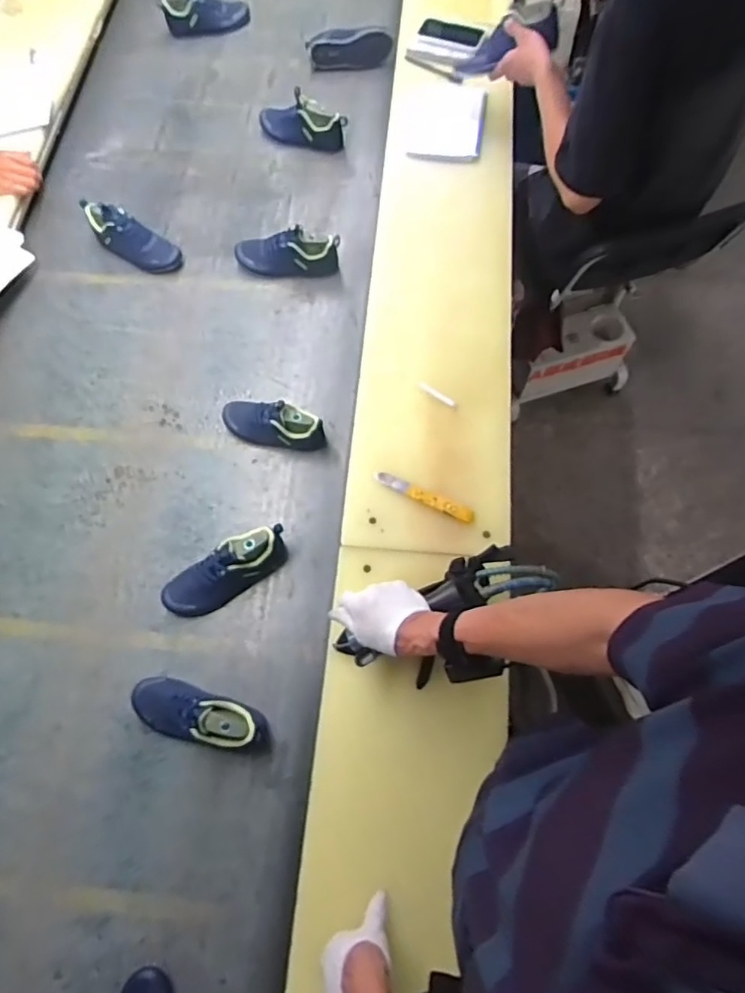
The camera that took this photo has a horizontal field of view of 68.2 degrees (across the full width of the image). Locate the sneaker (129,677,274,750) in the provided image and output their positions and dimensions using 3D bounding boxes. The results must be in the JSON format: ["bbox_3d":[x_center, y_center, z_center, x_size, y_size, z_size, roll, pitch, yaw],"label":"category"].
[{"bbox_3d":[-0.261,0.321,0.804,0.214,0.076,0.077,14,71,8],"label":"sneaker"}]

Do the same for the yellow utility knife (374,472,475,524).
[{"bbox_3d":[0.082,-0.001,0.879,0.168,0.018,0.024,24,72,11],"label":"yellow utility knife"}]

